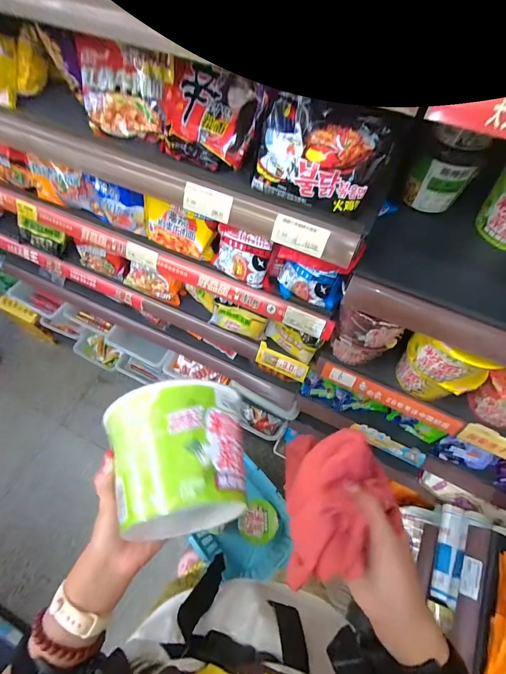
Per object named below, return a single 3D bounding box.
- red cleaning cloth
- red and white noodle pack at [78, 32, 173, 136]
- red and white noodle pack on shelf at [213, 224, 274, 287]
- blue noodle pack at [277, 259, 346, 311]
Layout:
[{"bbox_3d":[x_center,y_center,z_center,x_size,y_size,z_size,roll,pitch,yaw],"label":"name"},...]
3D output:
[{"bbox_3d":[0.079,0.148,0.288,0.090,0.070,0.116,-1,61,-1],"label":"red cleaning cloth"},{"bbox_3d":[-0.191,-0.367,0.497,0.138,0.112,0.038,10,30,-2],"label":"red and white noodle pack"},{"bbox_3d":[-0.025,-0.140,0.585,0.108,0.104,0.036,18,63,9],"label":"red and white noodle pack on shelf"},{"bbox_3d":[0.104,-0.092,0.595,0.118,0.085,0.033,20,63,10],"label":"blue noodle pack"}]

